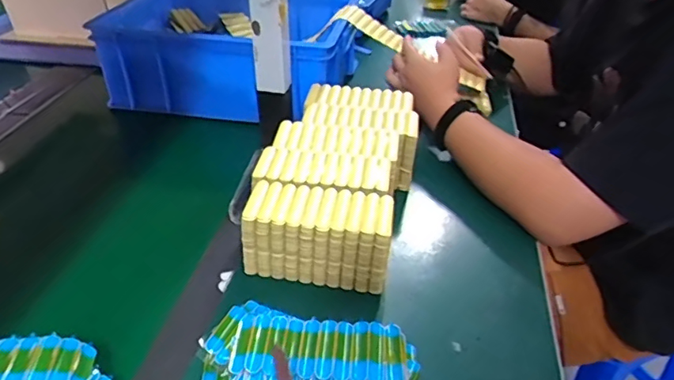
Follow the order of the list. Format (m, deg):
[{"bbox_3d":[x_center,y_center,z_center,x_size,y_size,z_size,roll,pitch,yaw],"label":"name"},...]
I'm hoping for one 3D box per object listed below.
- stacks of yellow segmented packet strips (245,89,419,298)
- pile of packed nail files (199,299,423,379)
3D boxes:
[{"bbox_3d":[0.003,-0.017,0.678,0.173,0.101,0.326,10,38,11],"label":"stacks of yellow segmented packet strips"},{"bbox_3d":[-0.022,0.161,0.470,0.197,0.051,0.124,4,37,3],"label":"pile of packed nail files"}]

